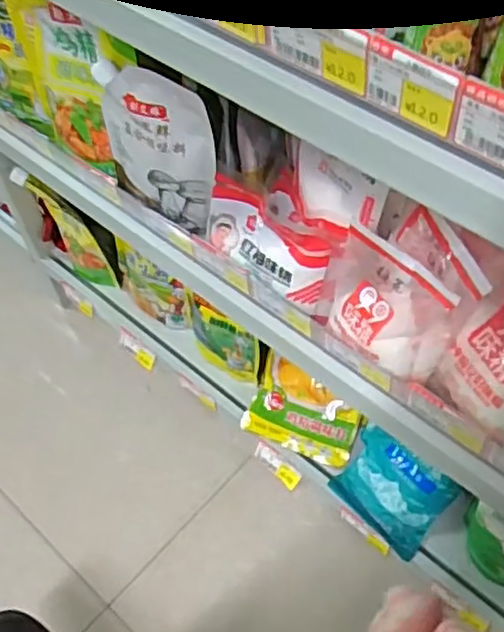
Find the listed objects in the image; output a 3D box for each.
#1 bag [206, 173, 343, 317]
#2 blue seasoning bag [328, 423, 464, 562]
[{"bbox_3d":[0.015,-0.060,0.615,0.143,0.079,0.034,35,64,25],"label":"bag"},{"bbox_3d":[0.154,0.193,0.781,0.122,0.031,0.103,35,105,32],"label":"blue seasoning bag"}]

